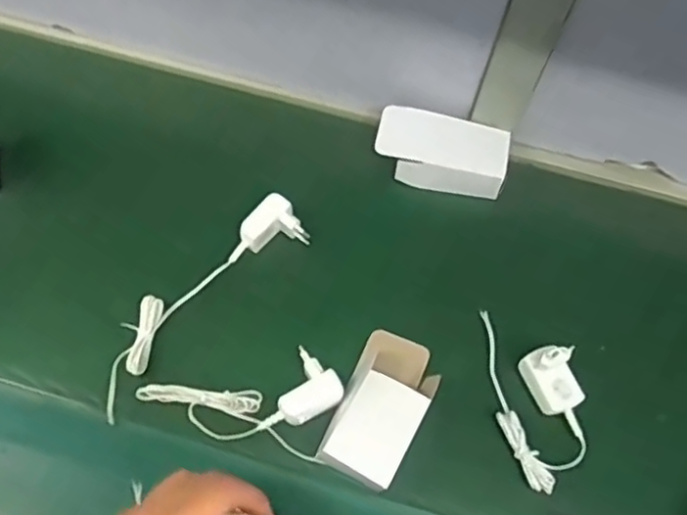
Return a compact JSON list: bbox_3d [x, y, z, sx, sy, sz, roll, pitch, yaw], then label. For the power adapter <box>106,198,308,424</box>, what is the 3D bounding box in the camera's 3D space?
[{"bbox_3d":[-0.145,0.038,0.663,0.063,0.042,0.262,41,68,17],"label":"power adapter"}]

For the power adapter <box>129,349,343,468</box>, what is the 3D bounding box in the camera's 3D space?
[{"bbox_3d":[-0.095,0.126,0.628,0.180,0.027,0.091,12,62,3],"label":"power adapter"}]

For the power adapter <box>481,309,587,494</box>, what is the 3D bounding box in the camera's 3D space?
[{"bbox_3d":[0.186,0.129,0.632,0.081,0.053,0.168,3,62,-1],"label":"power adapter"}]

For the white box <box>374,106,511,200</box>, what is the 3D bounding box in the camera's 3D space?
[{"bbox_3d":[0.109,-0.116,0.745,0.143,0.039,0.073,15,63,5],"label":"white box"}]

